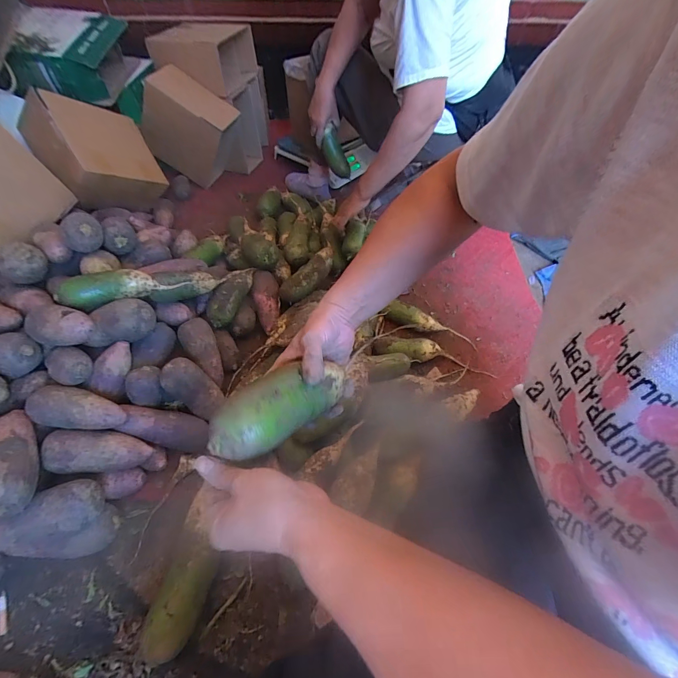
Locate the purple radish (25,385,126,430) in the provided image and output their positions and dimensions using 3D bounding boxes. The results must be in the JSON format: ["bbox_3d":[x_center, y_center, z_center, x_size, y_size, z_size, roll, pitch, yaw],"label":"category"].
[{"bbox_3d":[-0.428,0.114,0.569,0.138,0.054,0.055,13,50,-11],"label":"purple radish"}]

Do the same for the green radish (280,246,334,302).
[{"bbox_3d":[-0.067,-0.170,0.873,0.058,0.050,0.189,30,56,20],"label":"green radish"}]

